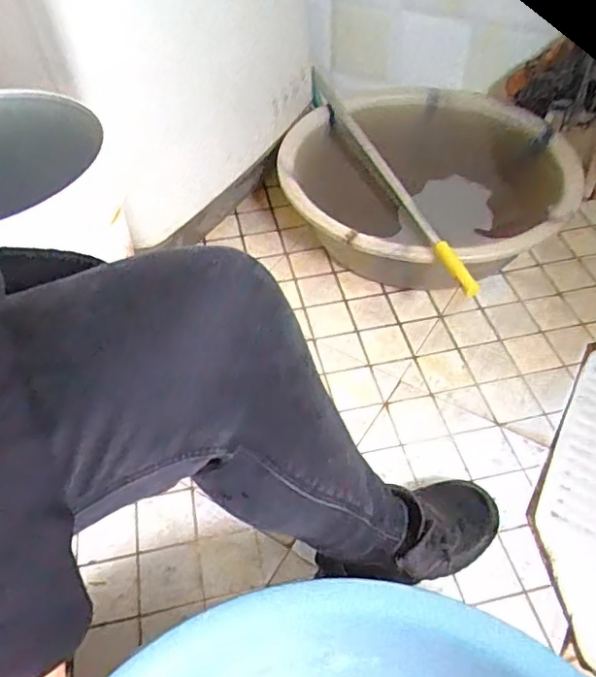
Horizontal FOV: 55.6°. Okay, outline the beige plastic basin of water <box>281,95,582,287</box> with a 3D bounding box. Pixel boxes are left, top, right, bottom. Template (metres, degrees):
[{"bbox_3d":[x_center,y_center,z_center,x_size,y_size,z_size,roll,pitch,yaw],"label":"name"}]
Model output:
[{"bbox_3d":[0.225,-0.276,1.036,0.484,0.169,0.518,0,50,-1],"label":"beige plastic basin of water"}]

